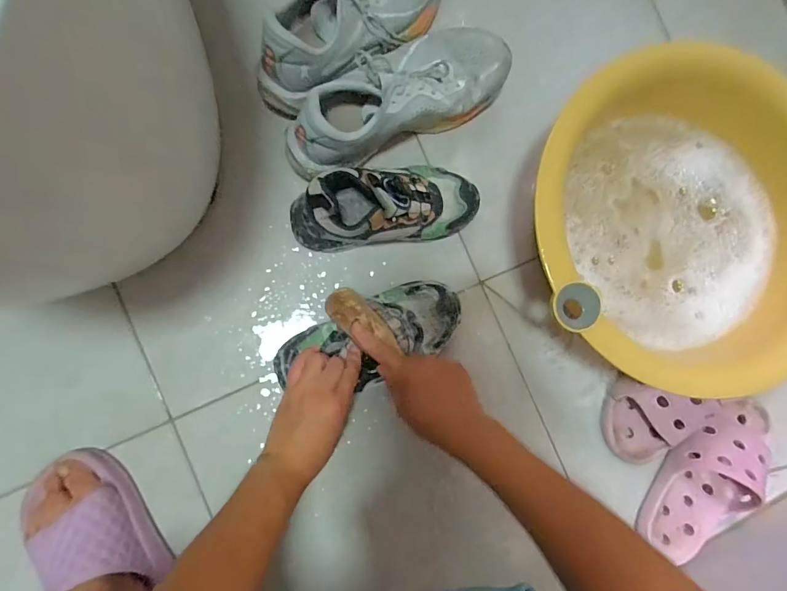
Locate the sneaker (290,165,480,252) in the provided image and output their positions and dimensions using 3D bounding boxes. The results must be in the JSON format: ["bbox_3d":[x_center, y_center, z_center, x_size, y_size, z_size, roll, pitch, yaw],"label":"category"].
[{"bbox_3d":[-0.005,-0.106,0.505,0.224,0.101,0.089,-11,87,-9],"label":"sneaker"}]

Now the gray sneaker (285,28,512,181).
[{"bbox_3d":[0.005,-0.232,0.514,0.282,0.108,0.104,-30,91,-9],"label":"gray sneaker"}]

